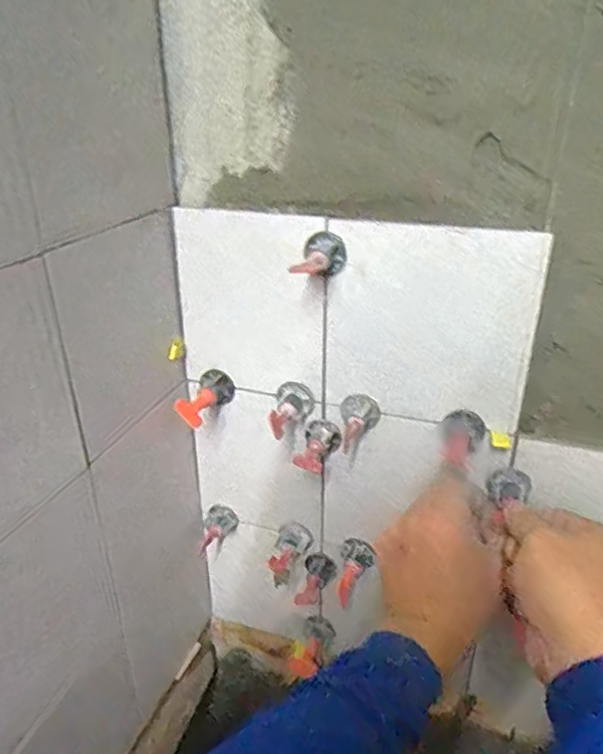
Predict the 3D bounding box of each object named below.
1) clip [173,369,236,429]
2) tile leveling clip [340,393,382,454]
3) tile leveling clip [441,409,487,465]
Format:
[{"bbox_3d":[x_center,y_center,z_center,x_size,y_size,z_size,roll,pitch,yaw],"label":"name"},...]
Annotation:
[{"bbox_3d":[-0.079,0.019,0.474,0.031,0.032,0.053,7,28,15],"label":"clip"},{"bbox_3d":[0.046,0.034,0.443,0.031,0.028,0.041,2,27,4],"label":"tile leveling clip"},{"bbox_3d":[0.119,0.046,0.424,0.030,0.033,0.033,9,28,18],"label":"tile leveling clip"}]

